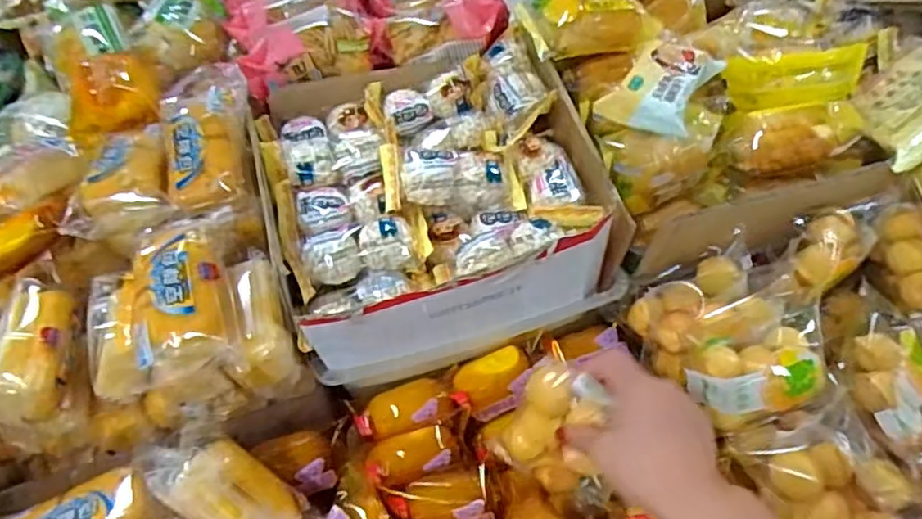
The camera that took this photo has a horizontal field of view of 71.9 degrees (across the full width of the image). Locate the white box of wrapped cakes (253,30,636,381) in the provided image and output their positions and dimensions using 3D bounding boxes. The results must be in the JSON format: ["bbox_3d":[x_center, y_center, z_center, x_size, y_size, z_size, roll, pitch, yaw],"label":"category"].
[{"bbox_3d":[-0.033,-0.070,0.606,0.290,0.106,0.301,-16,53,-8],"label":"white box of wrapped cakes"}]

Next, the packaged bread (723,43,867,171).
[{"bbox_3d":[0.308,-0.135,0.584,0.115,0.057,0.126,7,53,10],"label":"packaged bread"}]

